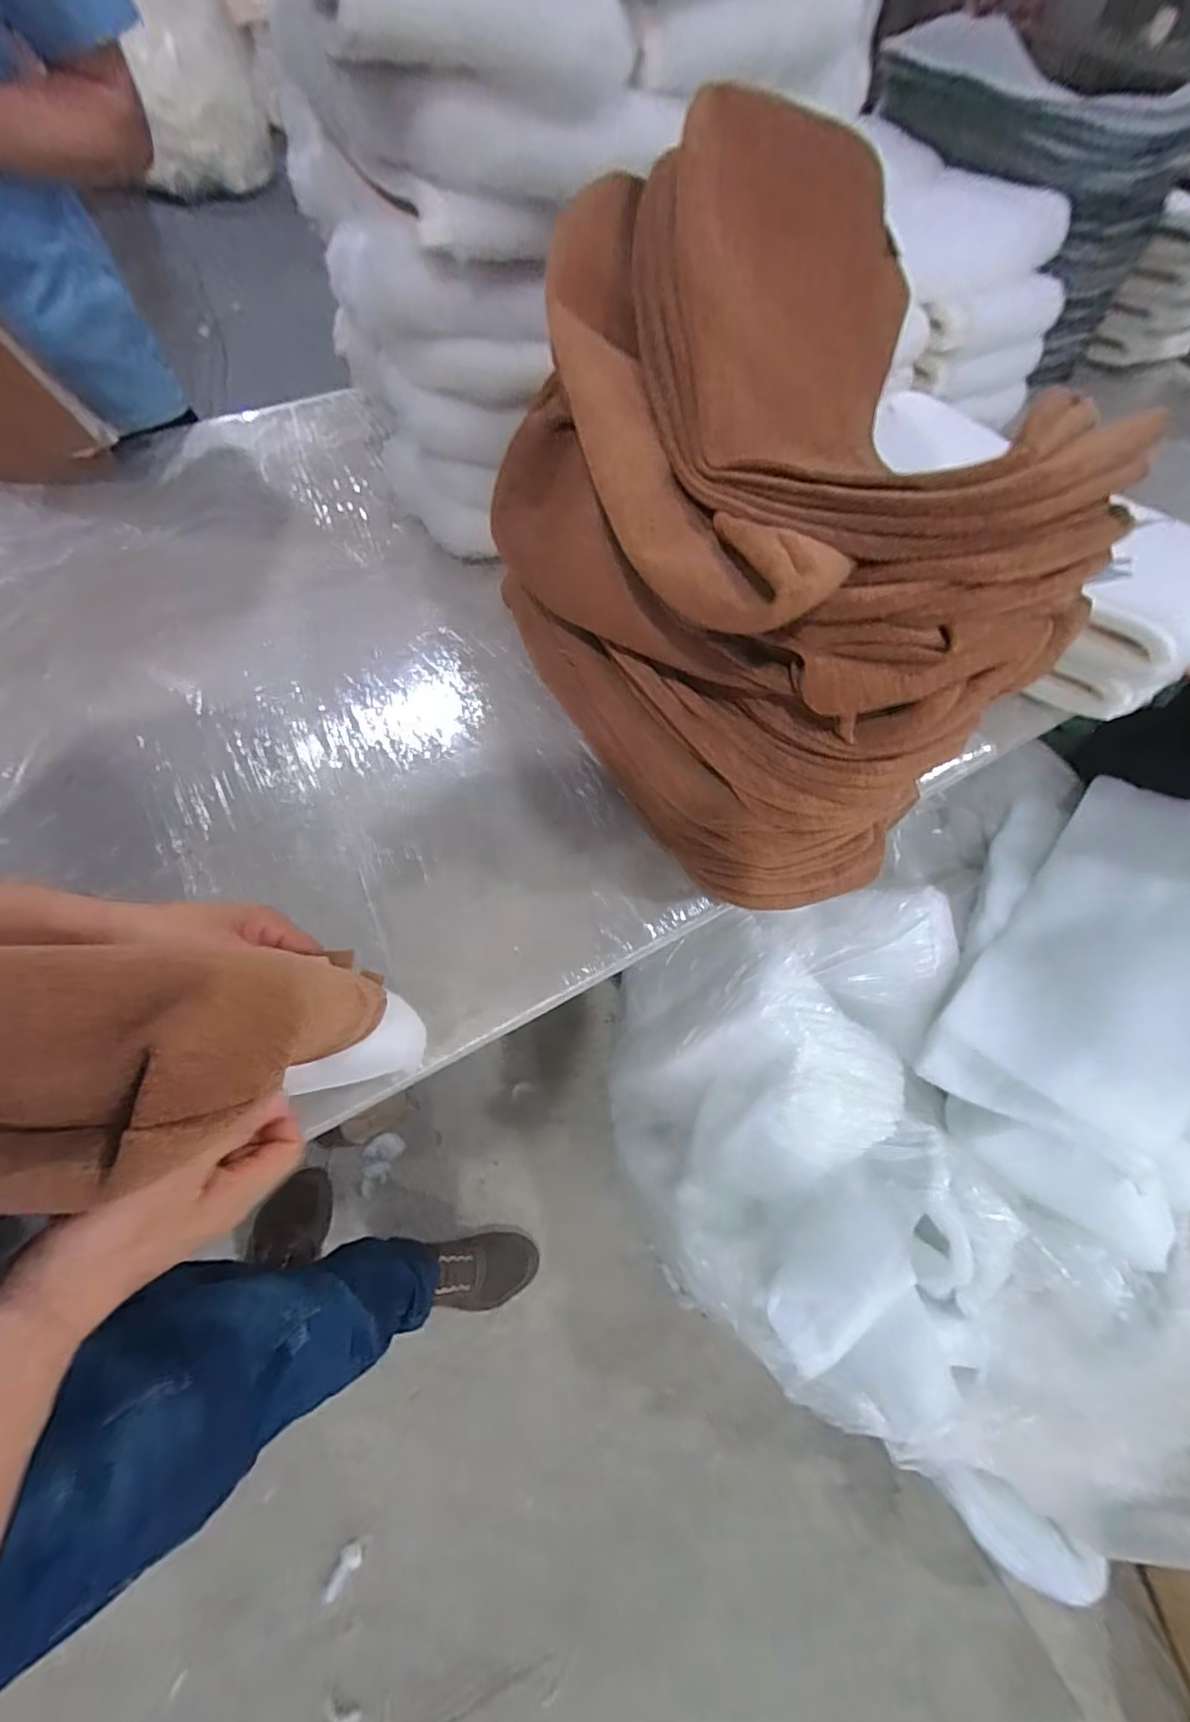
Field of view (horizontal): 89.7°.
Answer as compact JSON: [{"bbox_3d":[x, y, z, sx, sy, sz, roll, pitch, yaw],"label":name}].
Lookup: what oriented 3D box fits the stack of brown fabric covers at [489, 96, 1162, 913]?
[{"bbox_3d":[0.147,-0.273,0.509,0.369,0.357,0.482,-25,65,-15],"label":"stack of brown fabric covers"}]

